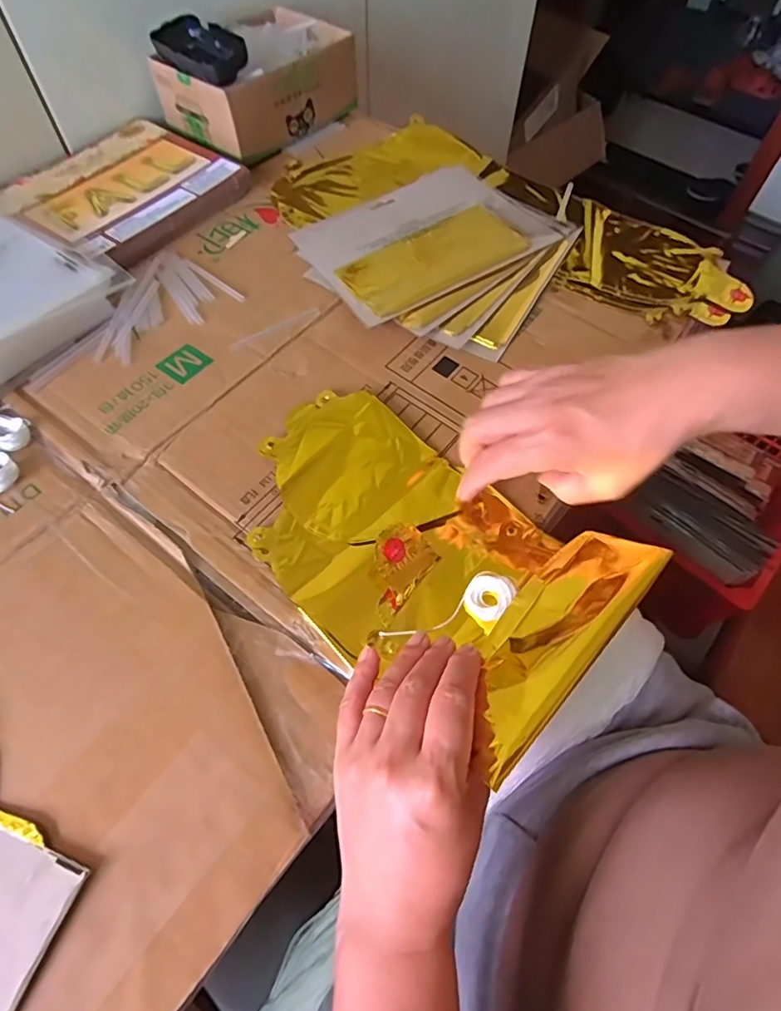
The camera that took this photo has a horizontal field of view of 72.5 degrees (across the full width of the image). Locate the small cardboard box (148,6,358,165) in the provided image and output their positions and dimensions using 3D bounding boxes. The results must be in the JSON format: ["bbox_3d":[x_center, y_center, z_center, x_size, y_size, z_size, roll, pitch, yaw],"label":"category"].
[{"bbox_3d":[-0.142,-0.460,0.573,0.131,0.080,0.185,38,67,19],"label":"small cardboard box"}]

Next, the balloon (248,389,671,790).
[{"bbox_3d":[0.010,0.016,0.327,0.245,0.059,0.146,38,67,19],"label":"balloon"}]

